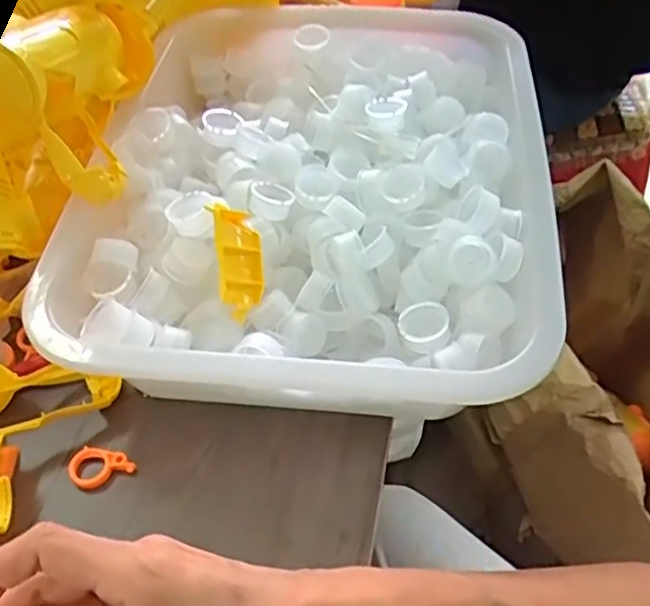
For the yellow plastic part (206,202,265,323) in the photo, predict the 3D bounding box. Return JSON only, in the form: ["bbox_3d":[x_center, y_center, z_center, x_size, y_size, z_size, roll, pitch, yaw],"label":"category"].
[{"bbox_3d":[-0.054,-0.025,0.433,0.032,0.012,0.071,-1,79,-36],"label":"yellow plastic part"}]

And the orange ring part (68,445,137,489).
[{"bbox_3d":[-0.135,0.099,0.415,0.038,0.006,0.025,12,51,12],"label":"orange ring part"}]

